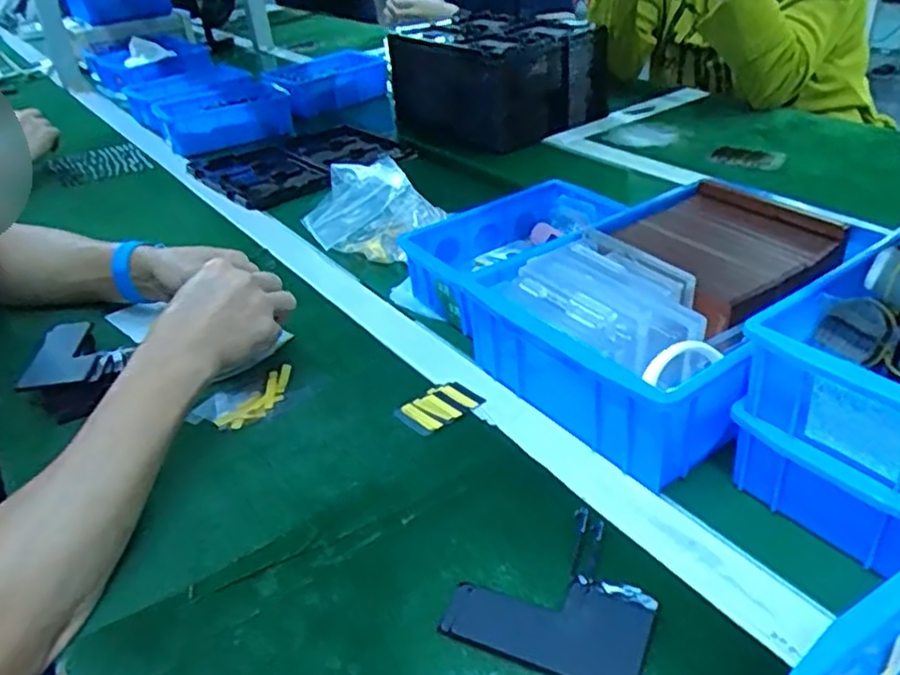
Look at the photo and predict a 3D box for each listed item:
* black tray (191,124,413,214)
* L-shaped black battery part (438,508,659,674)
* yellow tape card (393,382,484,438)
[{"bbox_3d":[-0.214,-0.254,1.030,0.254,0.035,0.238,-27,40,-30],"label":"black tray"},{"bbox_3d":[0.061,0.138,0.397,0.102,0.006,0.098,11,37,22],"label":"L-shaped black battery part"},{"bbox_3d":[-0.006,0.051,0.541,0.062,0.004,0.040,-25,39,-28],"label":"yellow tape card"}]

